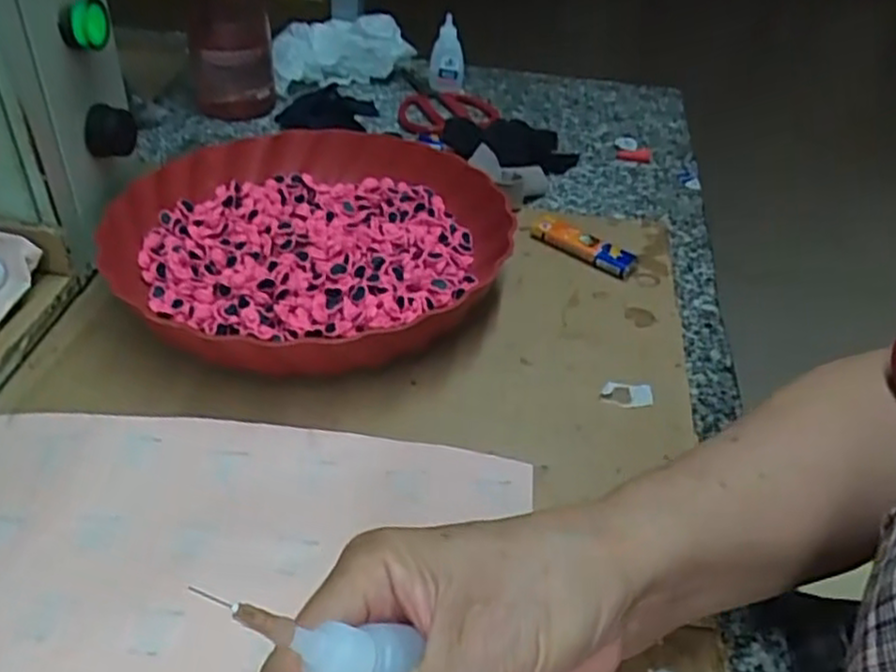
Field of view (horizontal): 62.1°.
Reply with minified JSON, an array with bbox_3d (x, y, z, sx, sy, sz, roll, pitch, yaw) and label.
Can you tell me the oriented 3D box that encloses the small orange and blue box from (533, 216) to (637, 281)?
[{"bbox_3d":[0.094,-0.063,0.518,0.079,0.012,0.022,29,45,26],"label":"small orange and blue box"}]

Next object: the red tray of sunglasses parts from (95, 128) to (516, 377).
[{"bbox_3d":[-0.085,-0.056,0.464,0.230,0.043,0.232,17,41,14],"label":"red tray of sunglasses parts"}]

